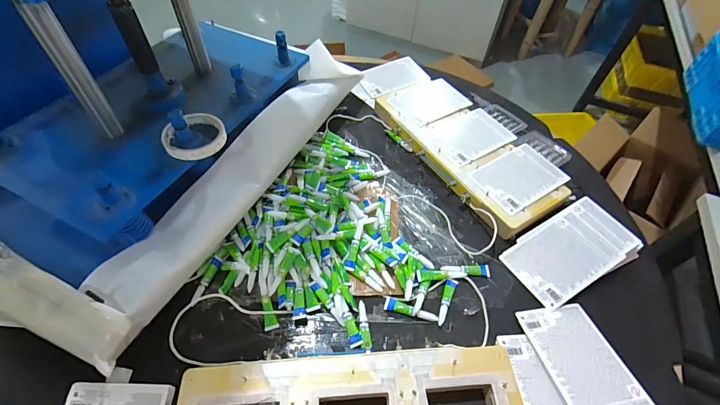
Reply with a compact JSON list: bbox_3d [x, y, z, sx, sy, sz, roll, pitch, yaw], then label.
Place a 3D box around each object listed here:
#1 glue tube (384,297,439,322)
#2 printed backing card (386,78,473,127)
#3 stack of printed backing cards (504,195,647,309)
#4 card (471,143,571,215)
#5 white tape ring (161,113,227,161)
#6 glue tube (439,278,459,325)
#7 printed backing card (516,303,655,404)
[{"bbox_3d":[0.079,0.166,0.539,0.082,0.009,0.018,14,53,7],"label":"glue tube"},{"bbox_3d":[0.167,-0.238,0.813,0.174,0.009,0.127,-29,60,-24],"label":"printed backing card"},{"bbox_3d":[0.363,0.081,0.603,0.213,0.009,0.123,-30,55,-11],"label":"stack of printed backing cards"},{"bbox_3d":[0.311,-0.050,0.673,0.164,0.004,0.112,-27,60,-20],"label":"card"},{"bbox_3d":[-0.254,-0.103,0.538,0.090,0.021,0.081,-22,57,-20],"label":"white tape ring"},{"bbox_3d":[0.137,0.155,0.550,0.019,0.009,0.079,20,53,11],"label":"glue tube"},{"bbox_3d":[0.313,0.224,0.491,0.111,0.008,0.169,-6,44,-9],"label":"printed backing card"}]

